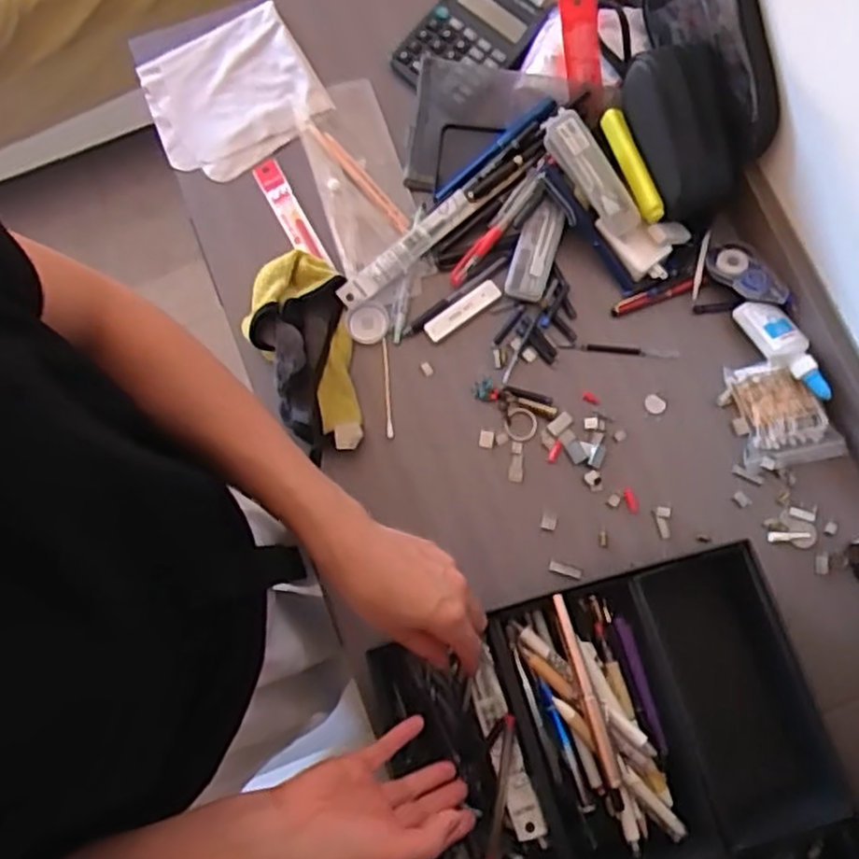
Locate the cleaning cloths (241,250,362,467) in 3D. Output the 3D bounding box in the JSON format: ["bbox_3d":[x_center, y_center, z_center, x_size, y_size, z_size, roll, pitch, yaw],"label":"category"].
[{"bbox_3d":[-0.117,-0.071,0.648,0.090,0.053,0.193,-8,78,0],"label":"cleaning cloths"}]

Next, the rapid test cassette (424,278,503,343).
[{"bbox_3d":[0.031,-0.112,0.678,0.082,0.006,0.017,-34,80,-6],"label":"rapid test cassette"}]

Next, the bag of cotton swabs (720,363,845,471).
[{"bbox_3d":[0.320,-0.015,0.646,0.083,0.025,0.093,-7,78,0],"label":"bag of cotton swabs"}]

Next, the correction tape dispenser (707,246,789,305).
[{"bbox_3d":[0.292,-0.141,0.659,0.036,0.010,0.079,-43,66,-7],"label":"correction tape dispenser"}]

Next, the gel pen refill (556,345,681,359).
[{"bbox_3d":[0.177,-0.074,0.671,0.108,0.004,0.008,5,79,2],"label":"gel pen refill"}]

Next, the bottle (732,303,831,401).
[{"bbox_3d":[0.319,-0.072,0.646,0.036,0.030,0.106,-29,79,-5],"label":"bottle"}]

